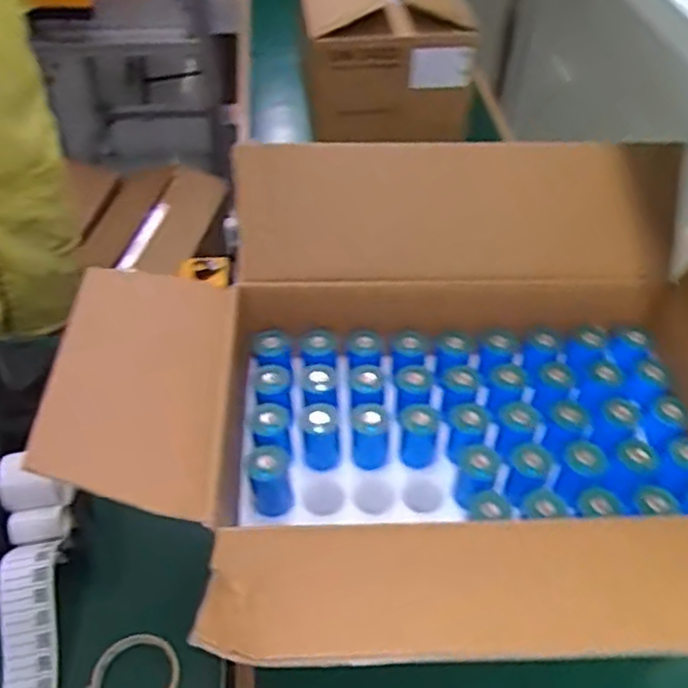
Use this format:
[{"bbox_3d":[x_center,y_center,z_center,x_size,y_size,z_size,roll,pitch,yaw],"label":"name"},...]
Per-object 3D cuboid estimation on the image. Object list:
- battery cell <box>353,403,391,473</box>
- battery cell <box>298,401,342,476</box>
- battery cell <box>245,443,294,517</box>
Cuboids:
[{"bbox_3d":[0.028,0.095,0.716,0.038,0.064,0.041,1,47,-1],"label":"battery cell"},{"bbox_3d":[-0.024,0.094,0.706,0.040,0.065,0.044,1,47,-1],"label":"battery cell"},{"bbox_3d":[-0.071,0.130,0.674,0.041,0.066,0.034,-2,47,-3],"label":"battery cell"}]

